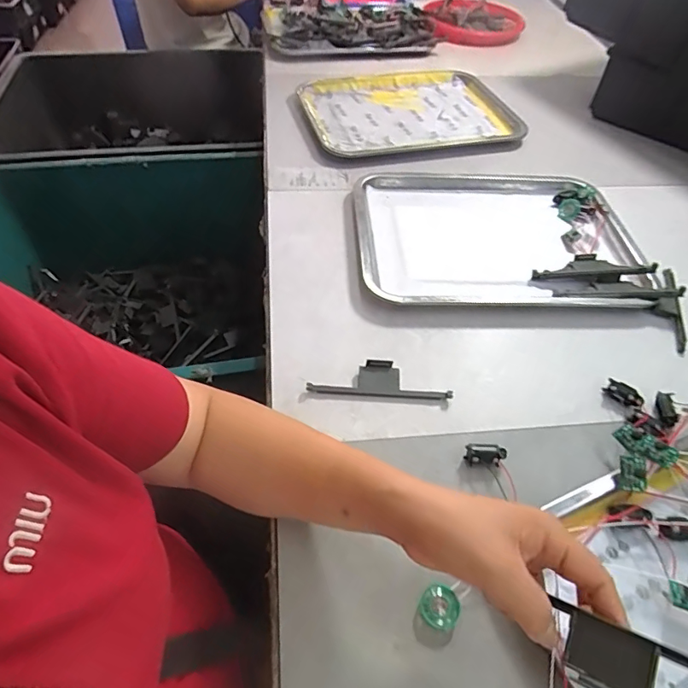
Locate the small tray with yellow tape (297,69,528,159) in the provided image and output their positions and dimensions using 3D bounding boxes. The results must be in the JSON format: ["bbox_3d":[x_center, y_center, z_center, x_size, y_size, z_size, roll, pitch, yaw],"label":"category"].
[{"bbox_3d":[0.109,-0.410,0.829,0.341,0.027,0.265,-12,52,-15],"label":"small tray with yellow tape"}]

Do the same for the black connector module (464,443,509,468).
[{"bbox_3d":[0.124,0.099,0.419,0.035,0.018,0.016,4,50,-1],"label":"black connector module"}]

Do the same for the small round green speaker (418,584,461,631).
[{"bbox_3d":[0.069,0.188,0.340,0.028,0.010,0.027,2,50,-3],"label":"small round green speaker"}]

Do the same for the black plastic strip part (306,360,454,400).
[{"bbox_3d":[0.035,0.034,0.463,0.136,0.012,0.033,3,50,-2],"label":"black plastic strip part"}]

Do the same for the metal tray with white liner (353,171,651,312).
[{"bbox_3d":[0.195,-0.141,0.615,0.353,0.022,0.265,2,50,-3],"label":"metal tray with white liner"}]

